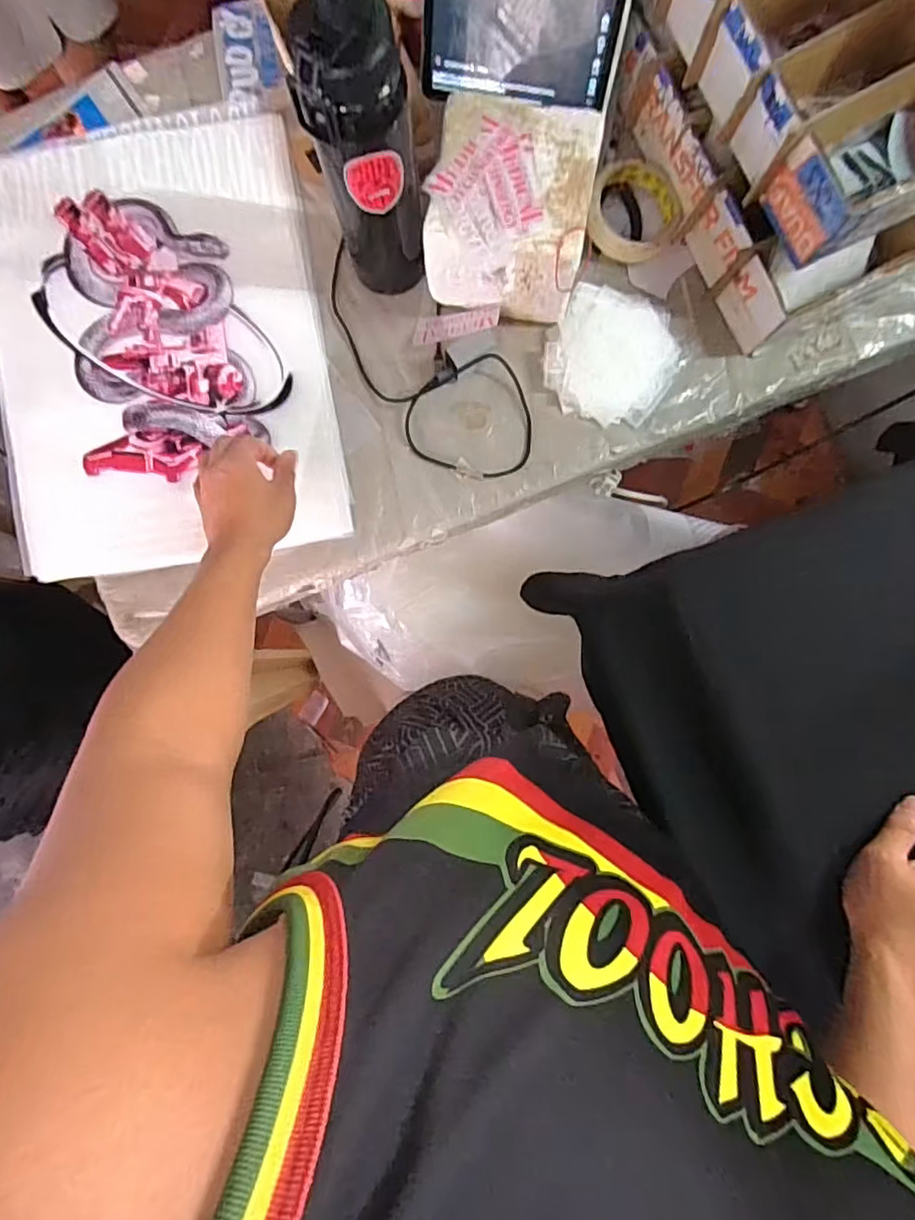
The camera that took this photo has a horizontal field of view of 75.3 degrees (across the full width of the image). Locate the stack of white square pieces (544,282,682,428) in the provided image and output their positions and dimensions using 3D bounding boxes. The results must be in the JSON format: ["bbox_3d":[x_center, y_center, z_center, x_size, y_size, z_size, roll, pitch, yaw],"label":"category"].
[{"bbox_3d":[0.156,-0.258,0.604,0.126,0.023,0.128,29,88,1],"label":"stack of white square pieces"}]

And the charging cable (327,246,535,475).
[{"bbox_3d":[-0.044,-0.245,0.607,0.286,0.027,0.128,36,89,2],"label":"charging cable"}]

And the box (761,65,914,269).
[{"bbox_3d":[0.363,-0.378,0.495,0.178,0.068,0.089,-28,88,-1],"label":"box"}]

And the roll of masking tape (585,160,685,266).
[{"bbox_3d":[0.179,-0.408,0.605,0.093,0.026,0.094,0,88,1],"label":"roll of masking tape"}]

